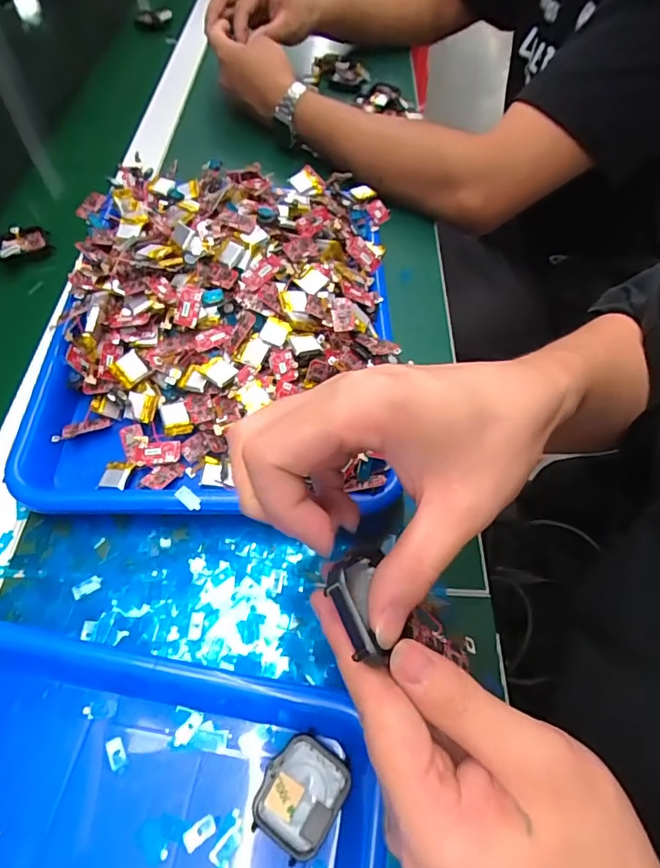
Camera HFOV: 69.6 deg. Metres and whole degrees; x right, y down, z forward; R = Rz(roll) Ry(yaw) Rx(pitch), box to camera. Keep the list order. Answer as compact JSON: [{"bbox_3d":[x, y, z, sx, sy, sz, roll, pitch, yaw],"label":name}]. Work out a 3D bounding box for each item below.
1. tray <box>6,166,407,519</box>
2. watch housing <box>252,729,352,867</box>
[{"bbox_3d":[-0.077,-0.101,0.357,0.242,0.050,0.327,1,65,-2],"label":"tray"},{"bbox_3d":[-0.014,0.178,0.236,0.039,0.011,0.045,31,61,13],"label":"watch housing"}]

